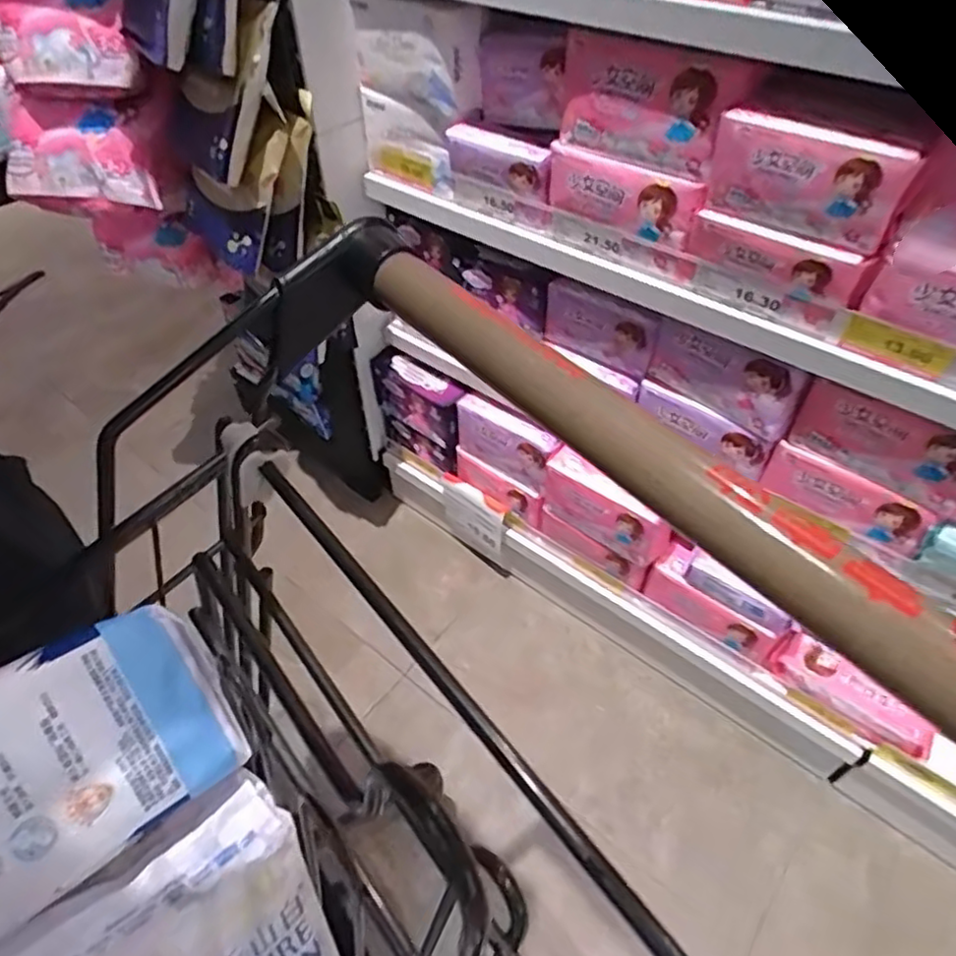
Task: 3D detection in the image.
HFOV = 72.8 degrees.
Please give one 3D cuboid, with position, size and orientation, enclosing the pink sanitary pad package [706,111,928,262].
[{"bbox_3d":[0.274,-0.254,0.561,0.038,0.101,0.163,-36,57,-28],"label":"pink sanitary pad package"}]

